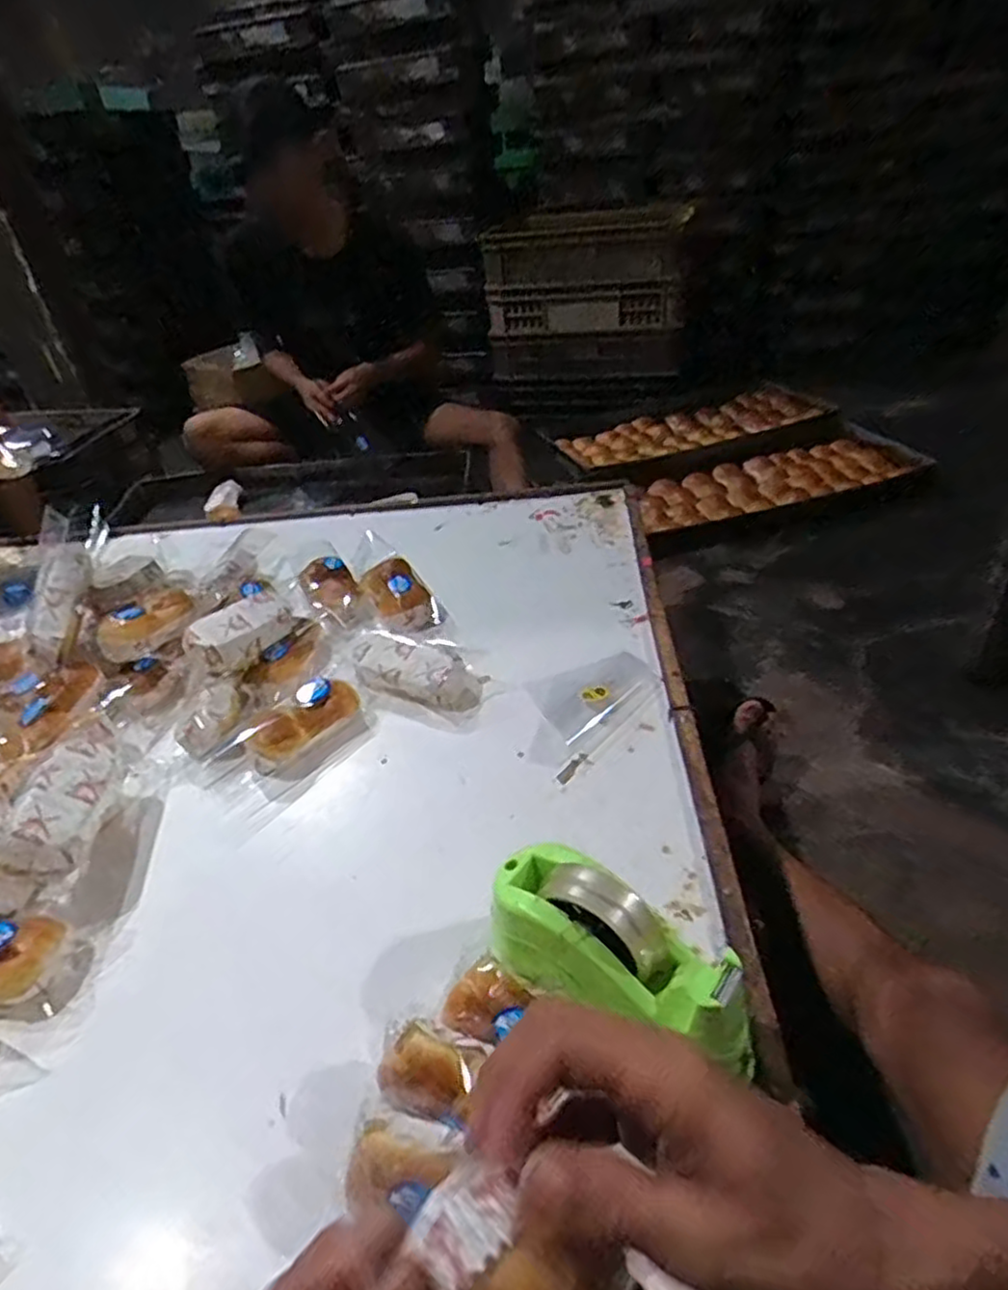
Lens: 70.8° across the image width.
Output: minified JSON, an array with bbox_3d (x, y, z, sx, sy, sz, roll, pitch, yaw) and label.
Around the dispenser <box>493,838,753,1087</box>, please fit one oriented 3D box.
[{"bbox_3d":[0.076,0.225,0.500,0.189,0.112,0.077,25,46,35],"label":"dispenser"}]

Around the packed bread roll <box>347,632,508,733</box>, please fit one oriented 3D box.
[{"bbox_3d":[-0.108,0.023,0.853,0.185,0.078,0.101,17,42,28],"label":"packed bread roll"}]

